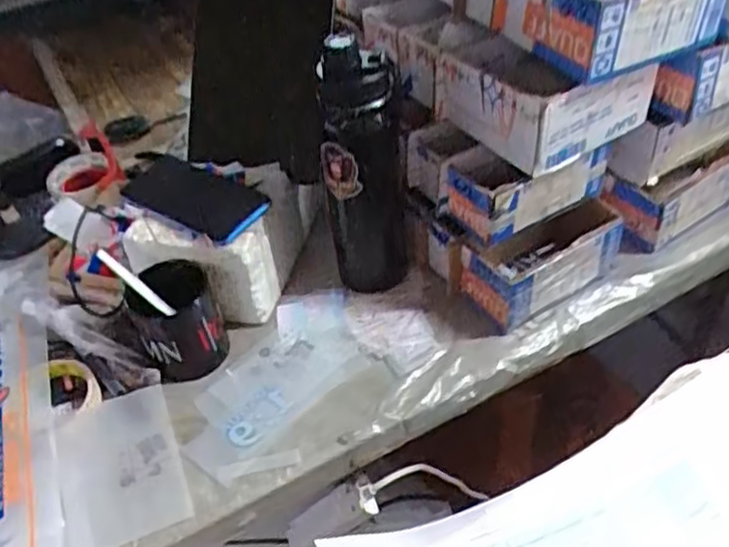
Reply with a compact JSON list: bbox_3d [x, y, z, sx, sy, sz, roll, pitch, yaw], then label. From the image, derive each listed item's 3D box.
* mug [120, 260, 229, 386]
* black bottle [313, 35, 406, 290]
[{"bbox_3d":[-0.190,0.049,0.701,0.097,0.082,0.083,-17,44,-11],"label":"mug"},{"bbox_3d":[0.001,-0.091,0.701,0.076,0.264,0.077,-5,43,2],"label":"black bottle"}]

